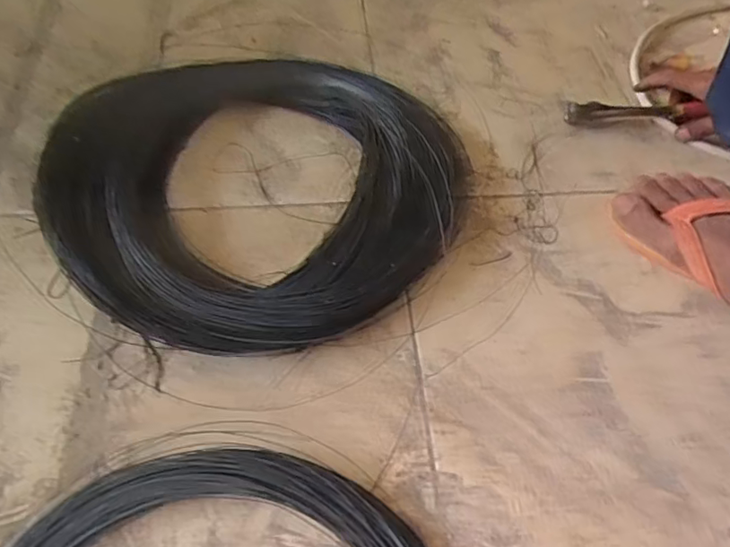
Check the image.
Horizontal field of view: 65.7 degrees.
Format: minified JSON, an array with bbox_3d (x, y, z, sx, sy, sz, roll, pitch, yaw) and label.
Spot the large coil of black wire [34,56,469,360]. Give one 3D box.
[{"bbox_3d":[-0.075,-0.080,0.480,0.346,0.066,0.286,-26,63,-19],"label":"large coil of black wire"}]

